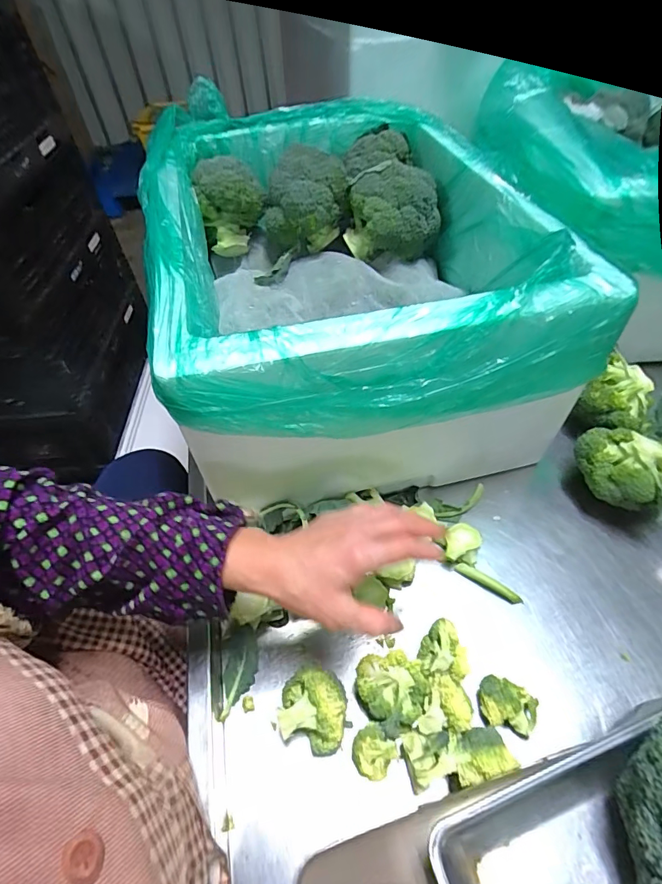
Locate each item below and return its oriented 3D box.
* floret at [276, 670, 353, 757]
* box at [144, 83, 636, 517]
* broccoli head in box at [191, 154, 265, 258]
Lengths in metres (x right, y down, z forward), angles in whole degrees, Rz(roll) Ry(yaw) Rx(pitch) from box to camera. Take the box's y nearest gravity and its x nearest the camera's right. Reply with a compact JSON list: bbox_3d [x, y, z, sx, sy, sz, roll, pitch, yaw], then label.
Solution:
[{"bbox_3d":[-0.015,0.239,0.382,0.057,0.040,0.060,-2,50,3],"label":"floret"},{"bbox_3d":[0.008,-0.235,0.616,0.428,0.241,0.631,-12,50,-5],"label":"box"},{"bbox_3d":[-0.156,-0.370,0.682,0.098,0.108,0.094,-12,50,-6],"label":"broccoli head in box"}]

